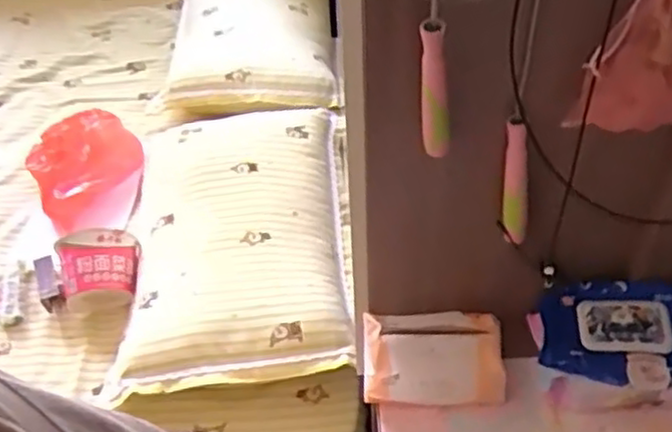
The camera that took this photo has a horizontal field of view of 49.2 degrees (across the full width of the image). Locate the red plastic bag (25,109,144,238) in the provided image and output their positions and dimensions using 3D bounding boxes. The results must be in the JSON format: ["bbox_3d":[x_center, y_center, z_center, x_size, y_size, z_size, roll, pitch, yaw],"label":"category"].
[{"bbox_3d":[-0.515,-0.094,1.542,0.224,0.069,0.304,-24,49,-19],"label":"red plastic bag"}]

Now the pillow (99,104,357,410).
[{"bbox_3d":[-0.191,0.046,1.344,0.400,0.115,0.613,-4,46,-1],"label":"pillow"}]

